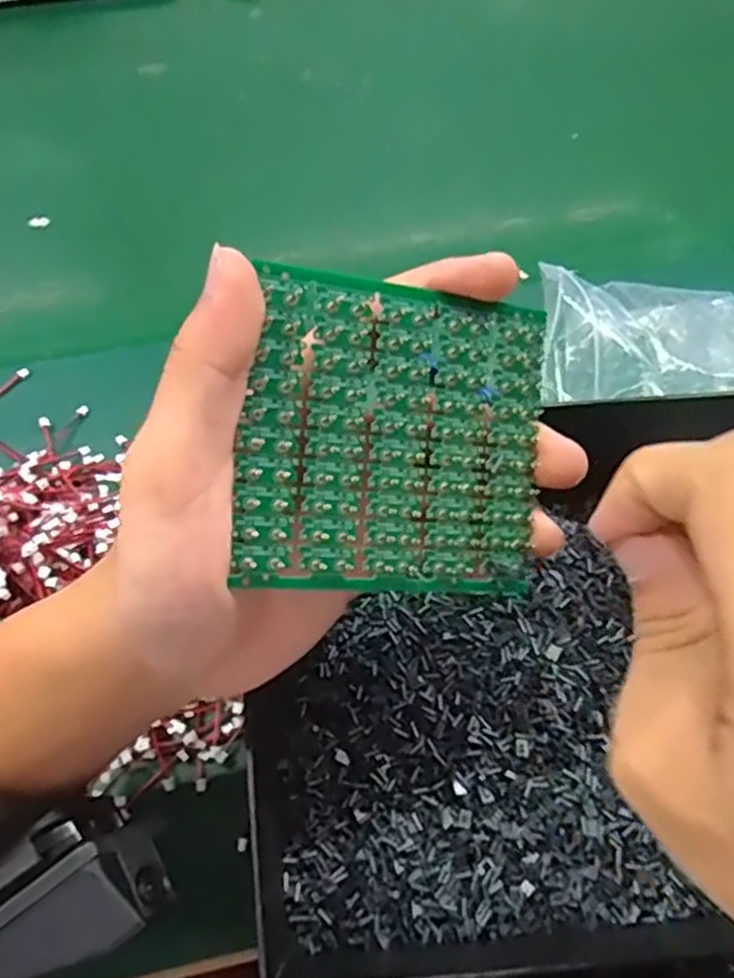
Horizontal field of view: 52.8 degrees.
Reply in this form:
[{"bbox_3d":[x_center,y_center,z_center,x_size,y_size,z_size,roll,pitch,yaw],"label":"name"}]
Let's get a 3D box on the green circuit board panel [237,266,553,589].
[{"bbox_3d":[0.009,-0.013,0.201,0.085,0.004,0.081,5,89,-22],"label":"green circuit board panel"}]

